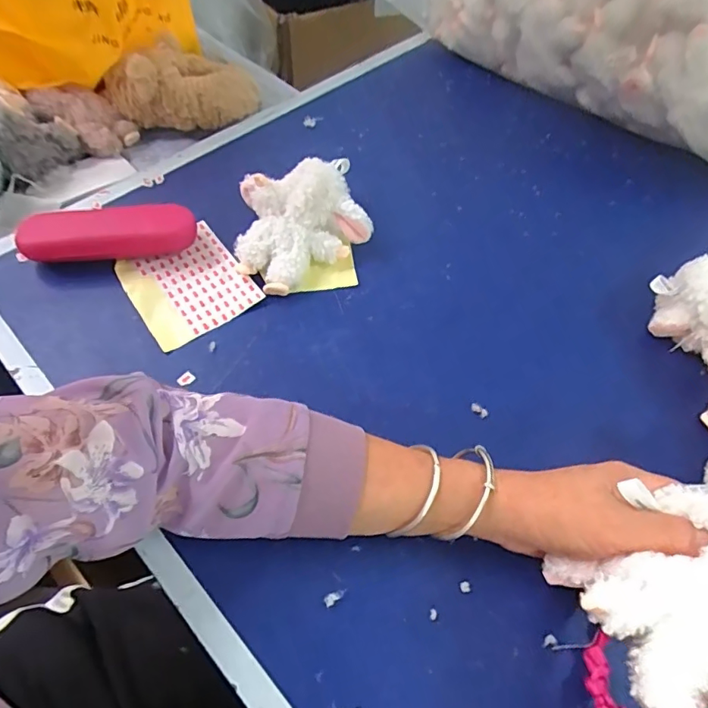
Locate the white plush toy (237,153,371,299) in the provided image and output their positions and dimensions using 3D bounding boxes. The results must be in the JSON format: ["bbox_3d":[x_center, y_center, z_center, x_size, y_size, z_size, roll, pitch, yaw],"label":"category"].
[{"bbox_3d":[-0.054,-0.133,0.483,0.138,0.061,0.119,-25,63,-19],"label":"white plush toy"}]

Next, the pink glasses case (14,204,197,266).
[{"bbox_3d":[-0.222,-0.107,0.462,0.148,0.040,0.044,-7,59,-9],"label":"pink glasses case"}]

